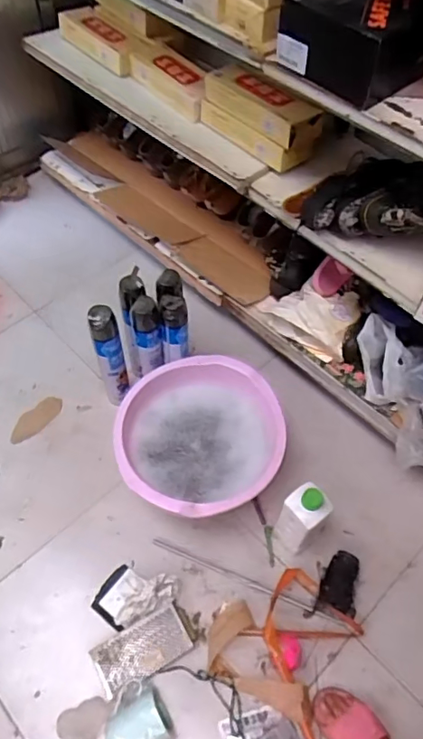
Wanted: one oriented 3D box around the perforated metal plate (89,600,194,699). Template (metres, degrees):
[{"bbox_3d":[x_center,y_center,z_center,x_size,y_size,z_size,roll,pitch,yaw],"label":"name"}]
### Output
[{"bbox_3d":[-0.137,0.567,1.074,0.200,0.046,0.104,-25,62,-17],"label":"perforated metal plate"}]

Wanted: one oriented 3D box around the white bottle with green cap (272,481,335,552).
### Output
[{"bbox_3d":[0.194,0.323,1.140,0.085,0.204,0.083,-38,68,-22],"label":"white bottle with green cap"}]

